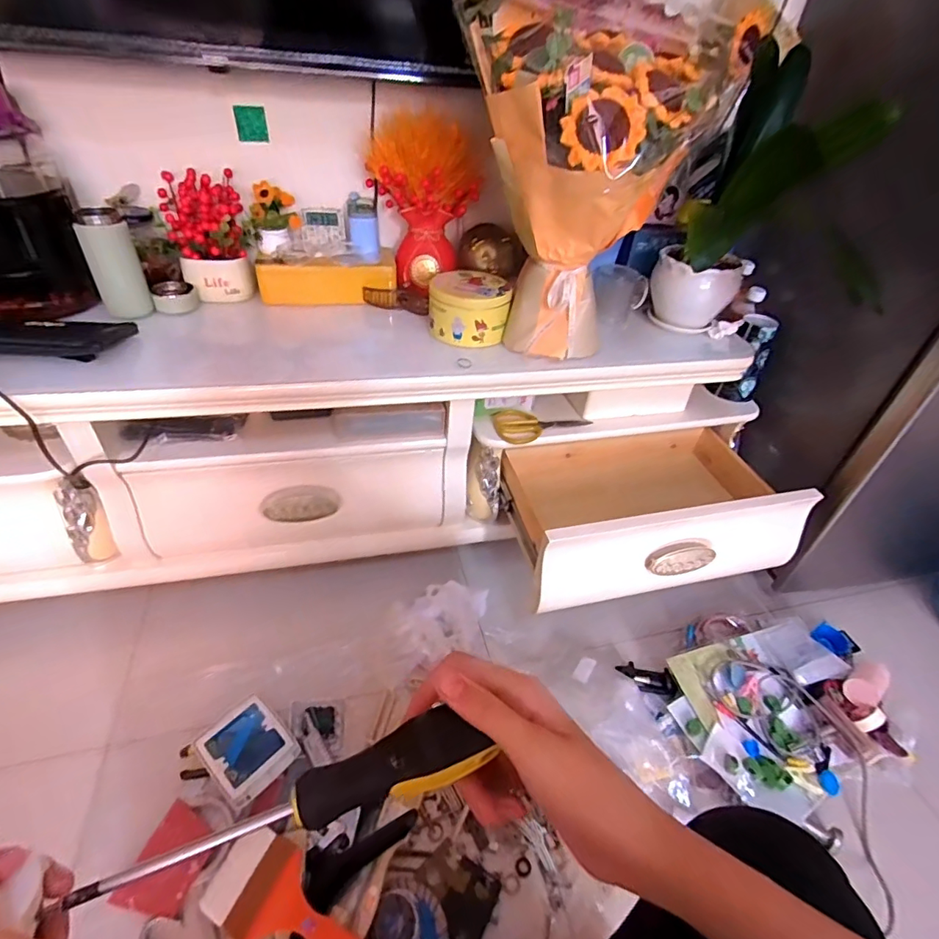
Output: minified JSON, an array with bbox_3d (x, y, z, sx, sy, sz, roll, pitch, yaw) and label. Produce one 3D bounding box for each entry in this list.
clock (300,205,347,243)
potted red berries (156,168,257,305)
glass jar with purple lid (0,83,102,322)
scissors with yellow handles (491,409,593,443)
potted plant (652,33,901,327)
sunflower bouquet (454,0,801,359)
[{"bbox_3d":[-0.257,-0.426,0.860,0.074,0.060,0.020,-12,5,-18],"label":"clock"},{"bbox_3d":[-0.424,-0.374,0.800,0.117,0.172,0.086,-13,43,-21],"label":"potted red berries"},{"bbox_3d":[-0.653,-0.369,0.684,0.161,0.264,0.151,-21,47,-28],"label":"glass jar with purple lid"},{"bbox_3d":[0.130,-0.081,0.877,0.175,0.020,0.083,-7,41,-14],"label":"scissors with yellow handles"},{"bbox_3d":[0.379,-0.378,0.734,0.129,0.367,0.363,14,41,10],"label":"potted plant"},{"bbox_3d":[0.141,-0.377,0.674,0.257,0.400,0.209,22,42,18],"label":"sunflower bouquet"}]

